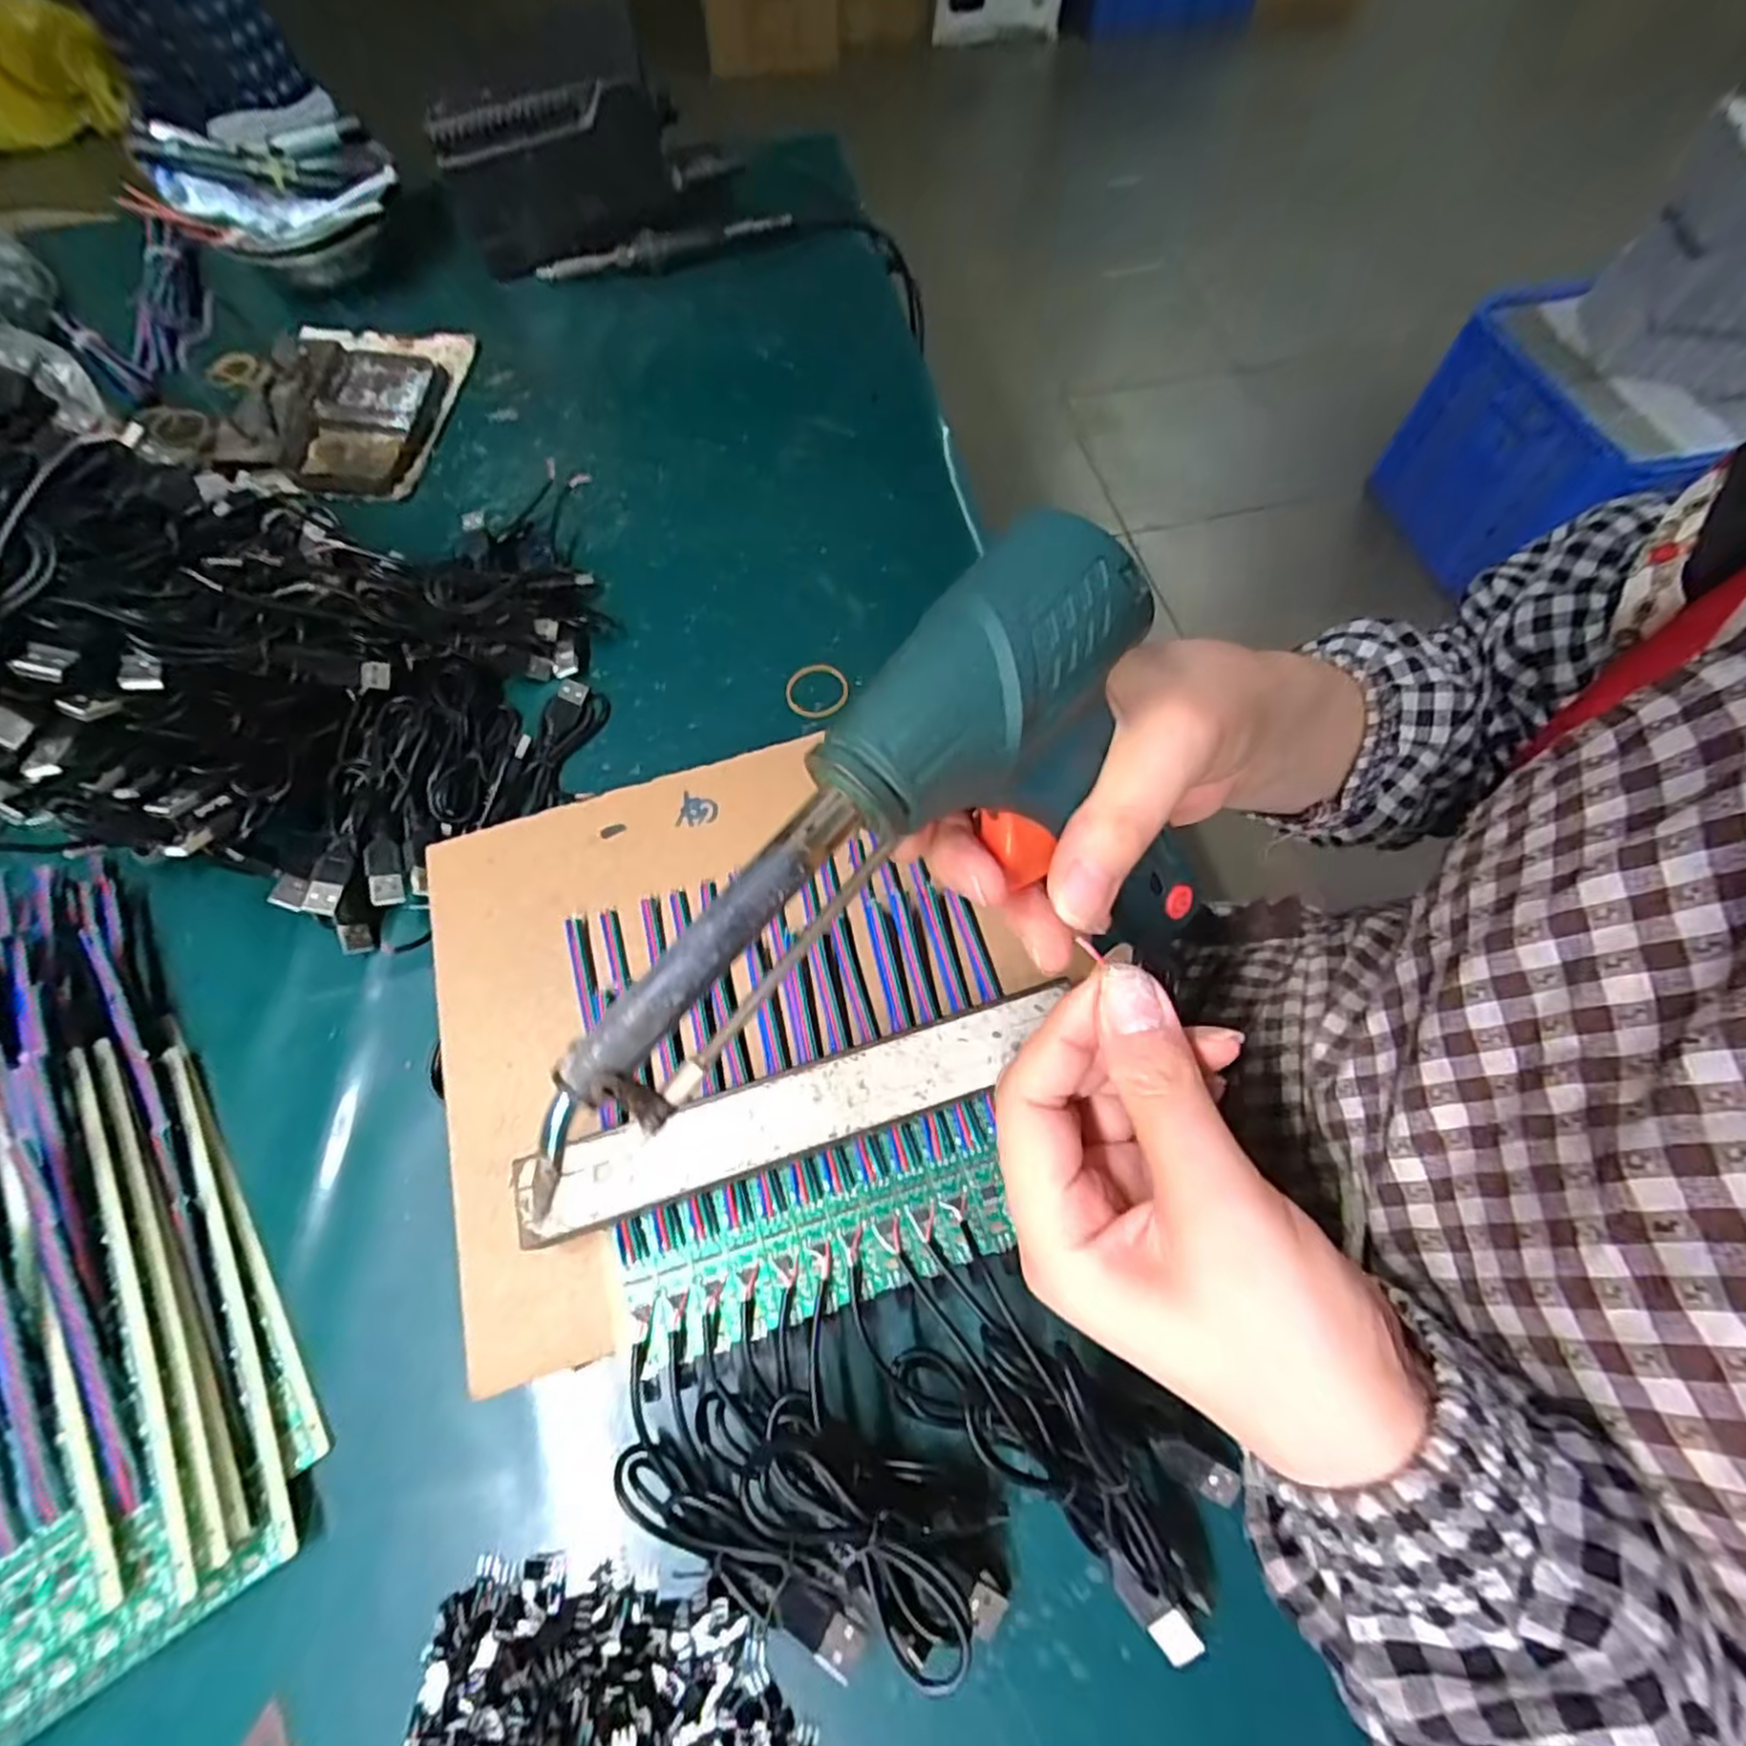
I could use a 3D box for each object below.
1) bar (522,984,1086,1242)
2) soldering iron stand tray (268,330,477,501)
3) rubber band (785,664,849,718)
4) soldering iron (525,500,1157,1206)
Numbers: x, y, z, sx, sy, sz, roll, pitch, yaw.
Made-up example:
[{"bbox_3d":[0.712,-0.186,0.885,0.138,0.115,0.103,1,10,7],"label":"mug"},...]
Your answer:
[{"bbox_3d":[-0.024,0.082,0.257,0.184,0.025,0.027,-16,67,-7],"label":"bar"},{"bbox_3d":[-0.328,-0.299,0.470,0.109,0.024,0.153,4,66,2],"label":"soldering iron stand tray"},{"bbox_3d":[-0.029,-0.095,0.386,0.031,0.004,0.033,0,66,0],"label":"rubber band"},{"bbox_3d":[-0.002,-0.005,0.170,0.044,0.057,0.172,41,72,17],"label":"soldering iron"}]

